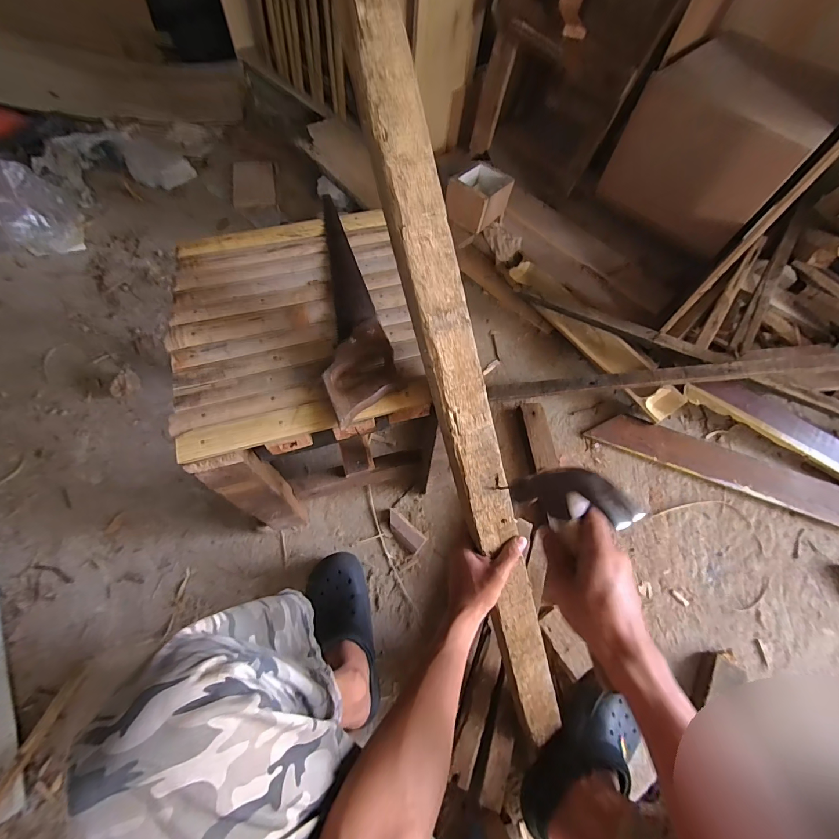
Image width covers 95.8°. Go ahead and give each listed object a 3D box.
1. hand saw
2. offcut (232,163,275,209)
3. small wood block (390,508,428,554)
[{"bbox_3d":[-0.102,-0.172,0.530,0.084,0.023,0.390,-11,66,-8],"label":"hand saw"},{"bbox_3d":[-0.548,-0.782,1.256,0.132,0.006,0.233,-10,66,-8],"label":"offcut"},{"bbox_3d":[-0.032,0.232,0.784,0.095,0.022,0.040,38,68,14],"label":"small wood block"}]

